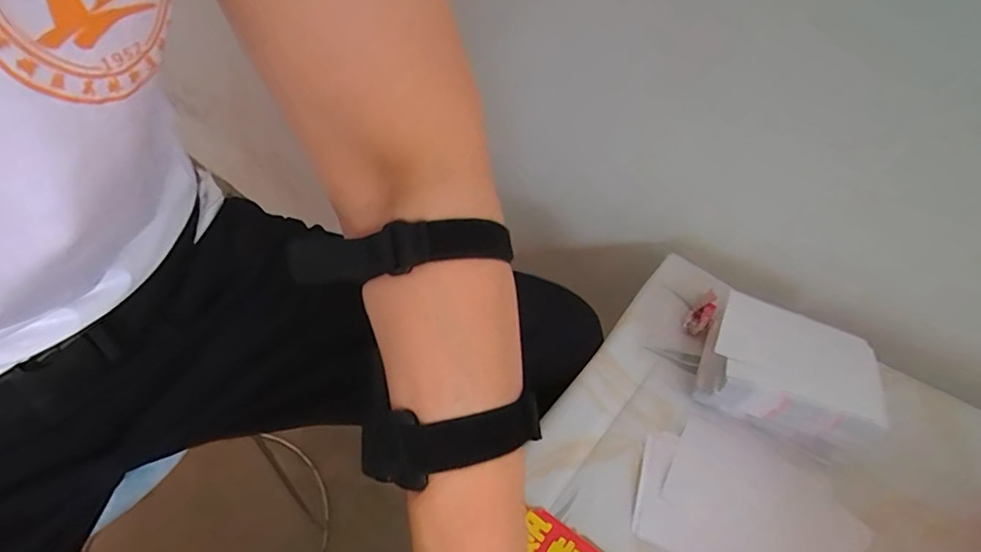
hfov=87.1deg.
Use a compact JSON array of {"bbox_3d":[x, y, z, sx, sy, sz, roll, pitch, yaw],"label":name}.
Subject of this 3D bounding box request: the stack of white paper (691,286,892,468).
[{"bbox_3d":[0.238,0.077,0.420,0.123,0.055,0.103,21,49,18],"label":"stack of white paper"}]

